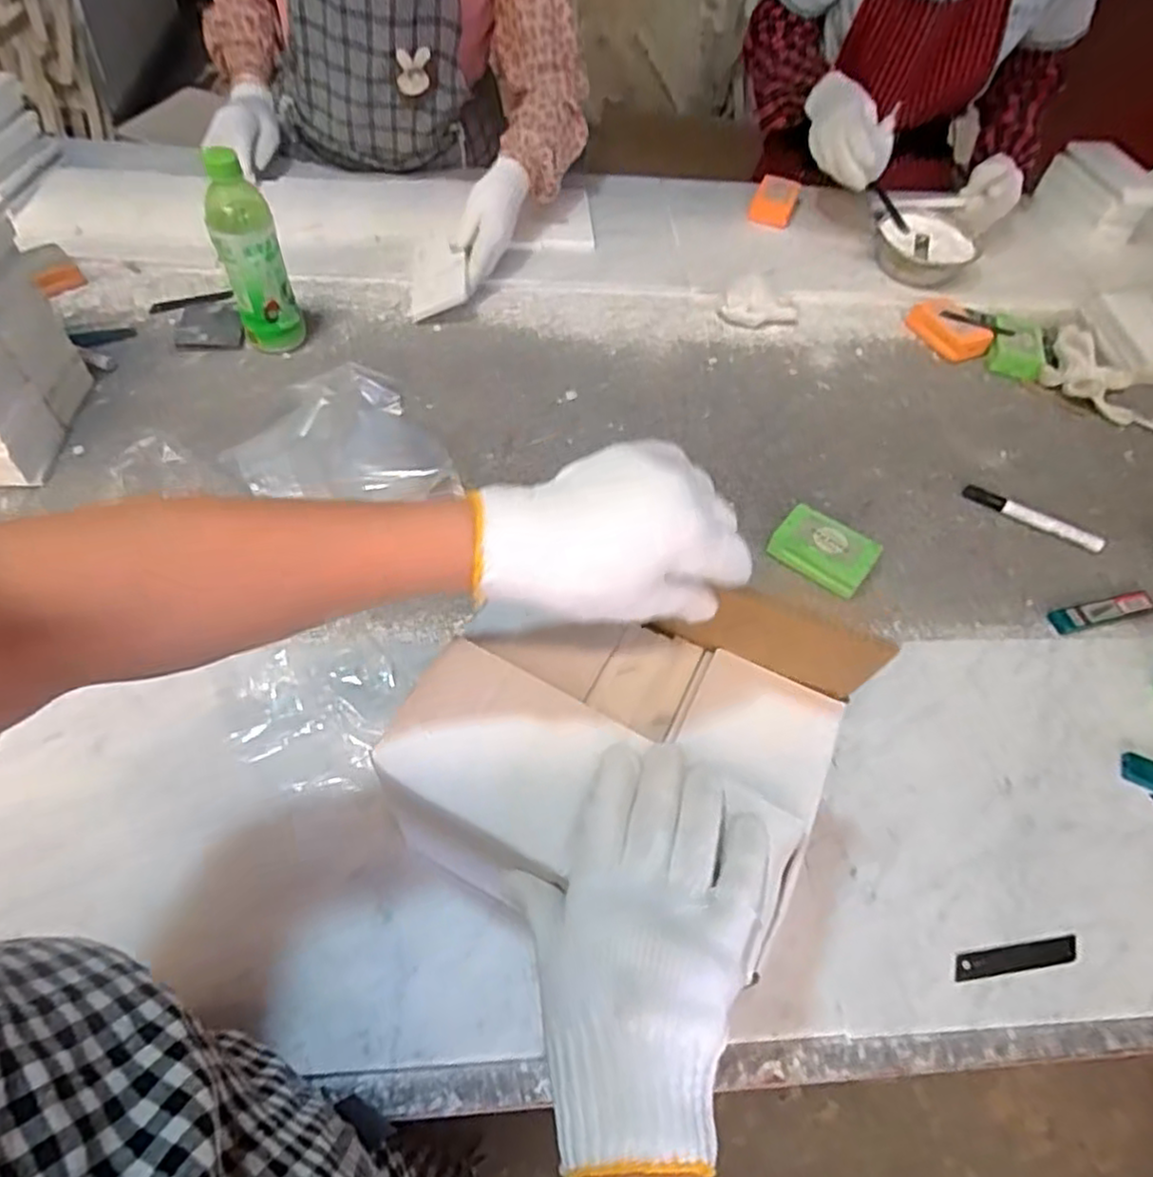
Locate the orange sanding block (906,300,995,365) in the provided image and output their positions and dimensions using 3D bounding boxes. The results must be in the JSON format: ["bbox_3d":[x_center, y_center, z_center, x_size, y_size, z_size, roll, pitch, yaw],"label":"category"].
[{"bbox_3d":[0.499,-0.349,0.938,0.077,0.024,0.110,-13,57,-15],"label":"orange sanding block"}]

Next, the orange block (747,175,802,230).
[{"bbox_3d":[0.307,-0.600,1.075,0.061,0.014,0.136,19,55,8],"label":"orange block"}]

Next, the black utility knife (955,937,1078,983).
[{"bbox_3d":[0.314,0.265,0.497,0.098,0.004,0.016,-3,62,-9],"label":"black utility knife"}]

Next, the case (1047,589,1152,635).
[{"bbox_3d":[0.526,0.021,0.689,0.125,0.011,0.027,-12,57,-14],"label":"case"}]

